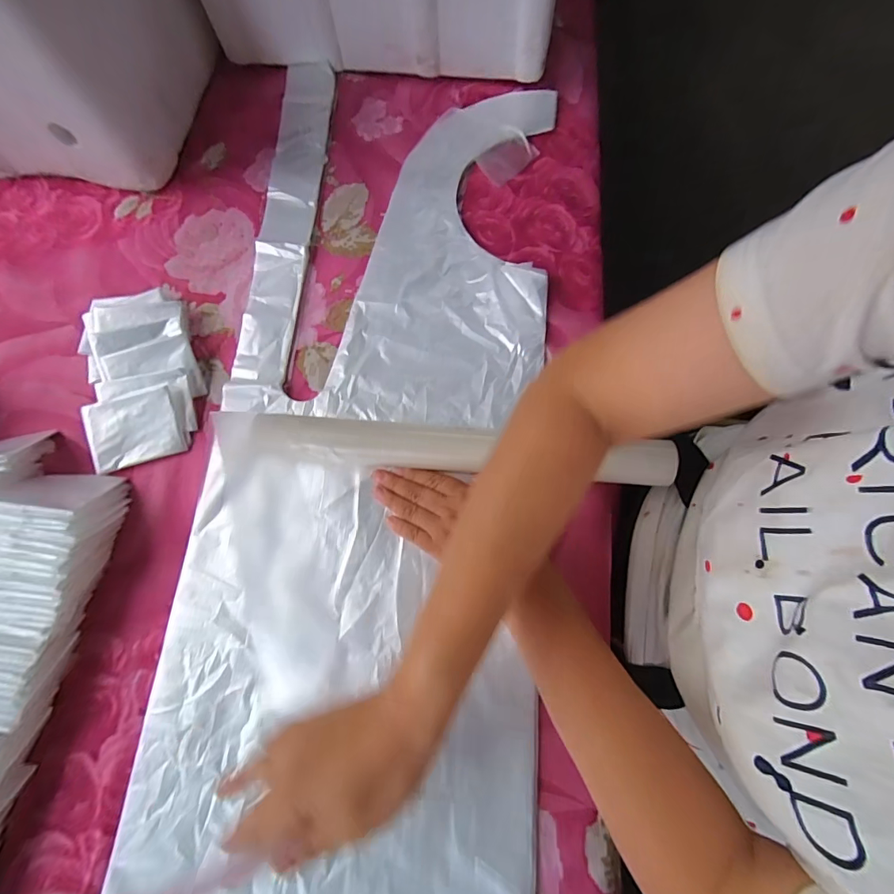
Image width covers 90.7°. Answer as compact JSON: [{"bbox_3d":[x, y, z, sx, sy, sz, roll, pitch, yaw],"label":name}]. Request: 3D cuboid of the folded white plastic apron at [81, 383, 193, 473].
[{"bbox_3d":[-0.295,-0.018,0.417,0.085,0.007,0.065,-16,91,-4],"label":"folded white plastic apron"}]

